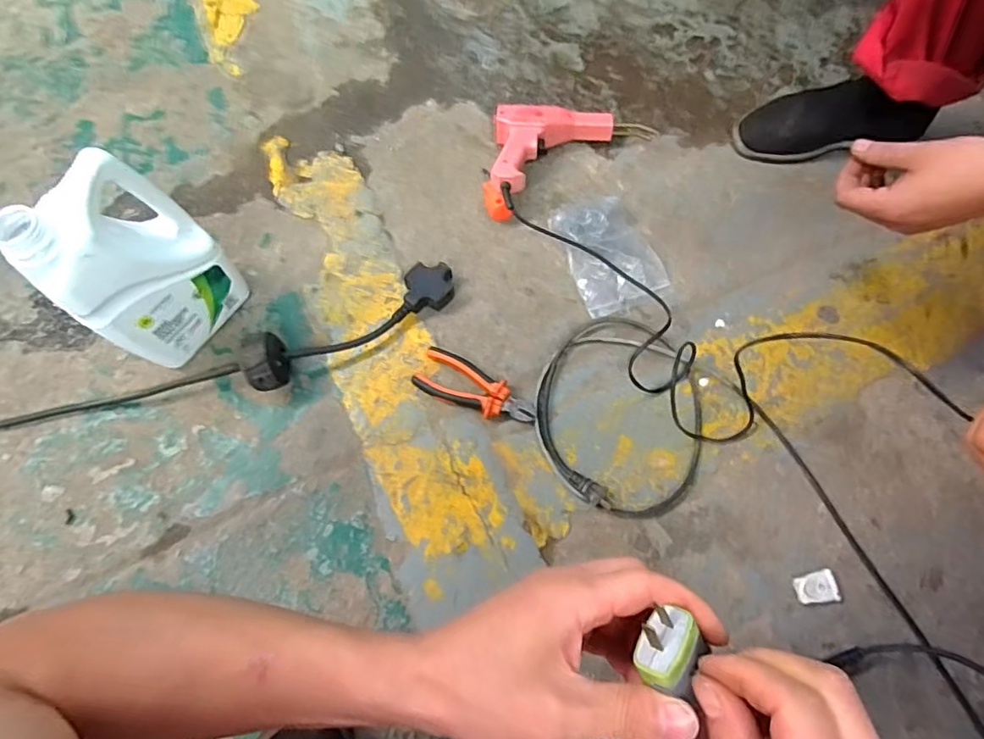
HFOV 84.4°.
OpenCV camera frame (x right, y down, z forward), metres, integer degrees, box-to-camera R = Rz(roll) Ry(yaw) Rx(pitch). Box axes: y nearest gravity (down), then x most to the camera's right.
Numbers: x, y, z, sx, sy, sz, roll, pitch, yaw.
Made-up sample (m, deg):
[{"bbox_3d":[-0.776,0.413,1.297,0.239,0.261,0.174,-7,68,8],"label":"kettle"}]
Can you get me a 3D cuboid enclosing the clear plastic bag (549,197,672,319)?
[{"bbox_3d":[0.155,-0.154,0.713,0.110,0.035,0.151,-20,70,-5],"label":"clear plastic bag"}]

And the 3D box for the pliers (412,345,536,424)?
[{"bbox_3d":[-0.020,0.019,0.657,0.153,0.030,0.062,21,72,10],"label":"pliers"}]

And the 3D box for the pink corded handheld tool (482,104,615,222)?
[{"bbox_3d":[0.078,-0.287,0.753,0.165,0.058,0.186,8,70,5],"label":"pink corded handheld tool"}]

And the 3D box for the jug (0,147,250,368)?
[{"bbox_3d":[-0.388,-0.108,0.610,0.153,0.246,0.076,-42,73,-12],"label":"jug"}]

